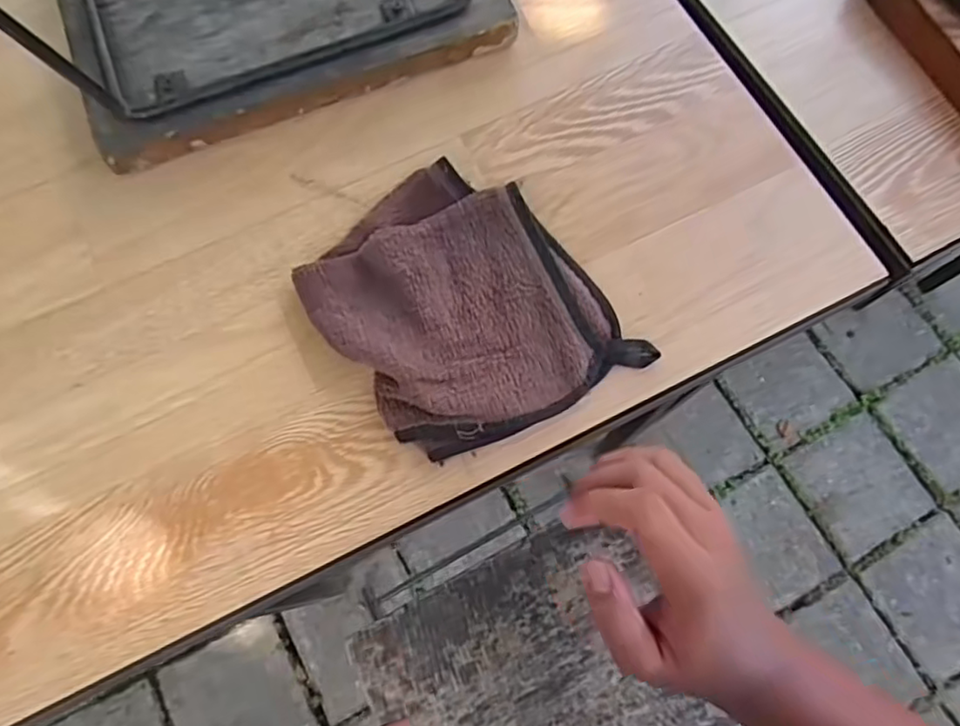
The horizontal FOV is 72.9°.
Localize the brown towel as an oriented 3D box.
[{"bbox_3d":[-0.011,-0.036,0.403,0.153,0.028,0.176,-36,75,-12],"label":"brown towel"}]

